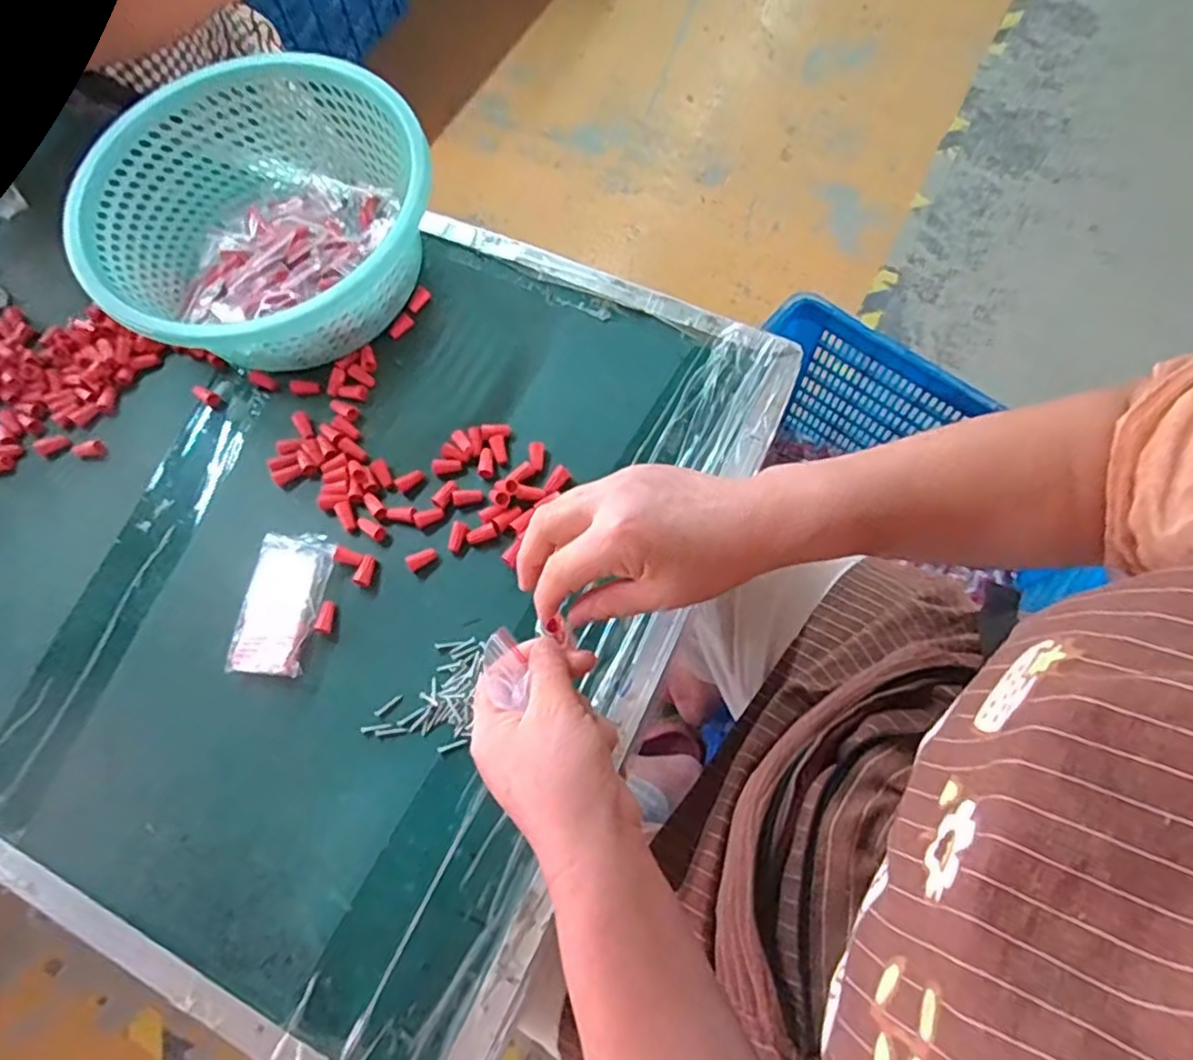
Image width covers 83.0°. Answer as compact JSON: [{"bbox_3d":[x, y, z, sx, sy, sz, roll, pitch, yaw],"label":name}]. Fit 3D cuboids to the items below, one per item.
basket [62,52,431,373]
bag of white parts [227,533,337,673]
[{"bbox_3d":[-0.271,-0.250,0.560,0.237,0.107,0.267,39,76,16],"label":"basket"},{"bbox_3d":[-0.232,0.053,0.494,0.059,0.010,0.102,8,70,6],"label":"bag of white parts"}]

